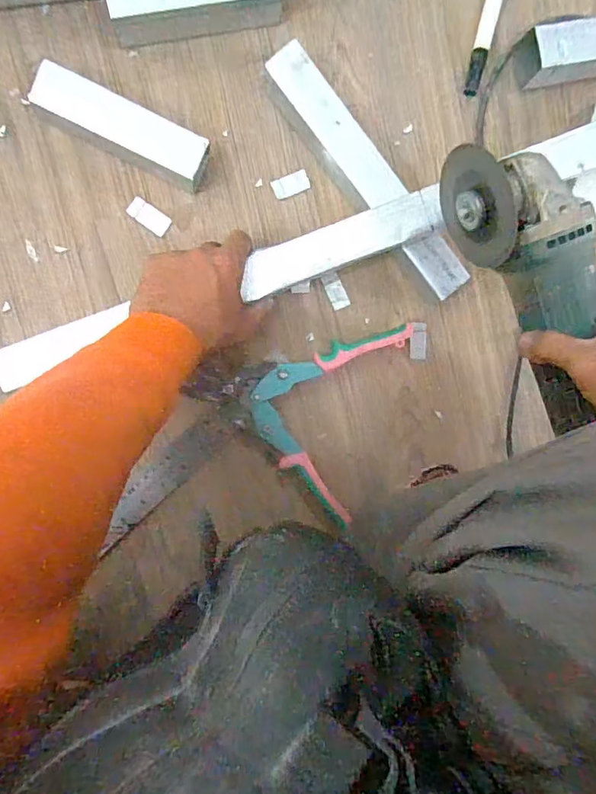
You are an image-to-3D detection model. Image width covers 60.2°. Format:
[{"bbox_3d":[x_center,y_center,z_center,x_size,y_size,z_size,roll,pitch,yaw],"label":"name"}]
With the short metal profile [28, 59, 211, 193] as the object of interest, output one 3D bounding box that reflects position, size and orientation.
[{"bbox_3d":[-0.154,-0.235,0.452,0.148,0.042,0.045,22,93,-10],"label":"short metal profile"}]

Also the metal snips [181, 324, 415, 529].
[{"bbox_3d":[0.019,0.037,0.516,0.219,0.029,0.175,-13,98,-6],"label":"metal snips"}]

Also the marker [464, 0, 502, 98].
[{"bbox_3d":[0.188,-0.372,0.508,0.016,0.013,0.140,11,94,-9],"label":"marker"}]

